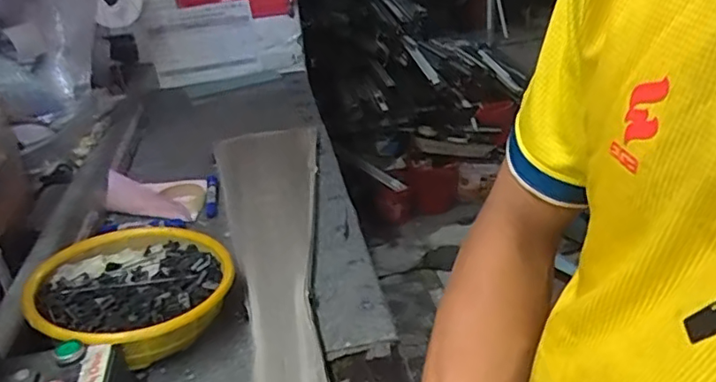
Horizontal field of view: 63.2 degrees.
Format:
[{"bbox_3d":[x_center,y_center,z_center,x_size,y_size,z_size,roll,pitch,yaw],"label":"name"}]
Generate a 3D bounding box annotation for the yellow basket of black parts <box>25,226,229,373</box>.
[{"bbox_3d":[-0.267,0.127,0.710,0.223,0.093,0.218,-5,27,2],"label":"yellow basket of black parts"}]

